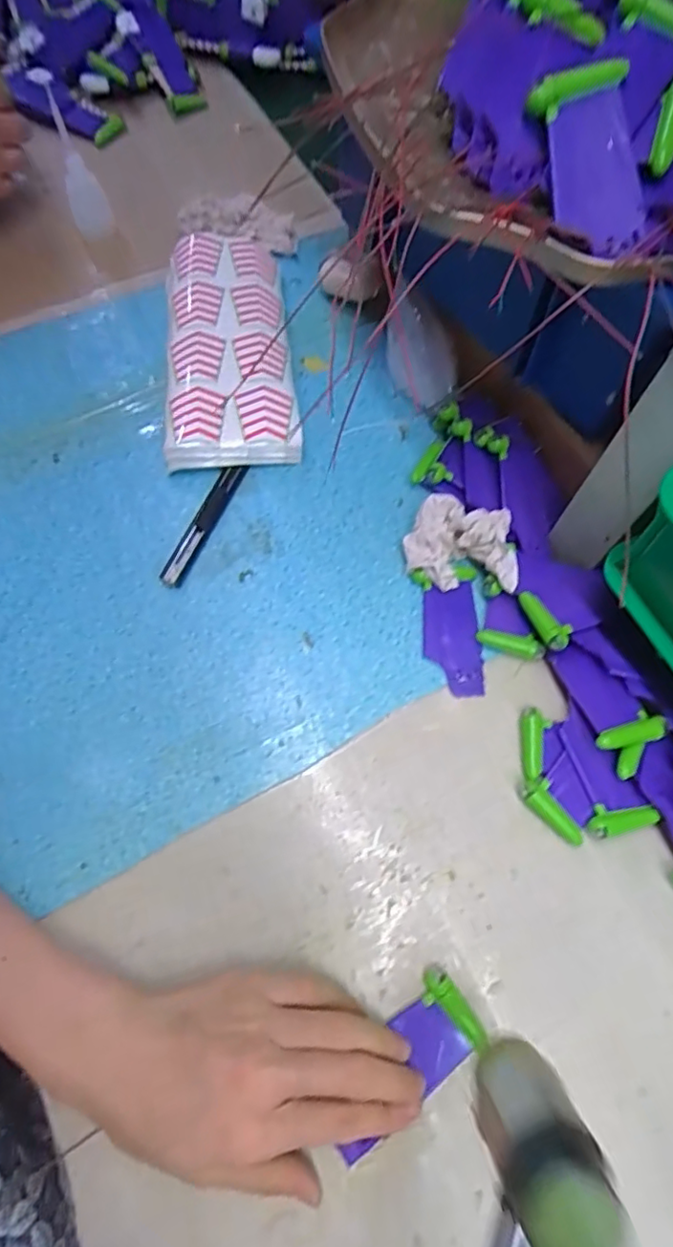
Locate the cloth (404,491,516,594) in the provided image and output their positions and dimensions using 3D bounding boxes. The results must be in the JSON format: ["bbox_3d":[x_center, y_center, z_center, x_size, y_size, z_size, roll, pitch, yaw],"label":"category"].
[{"bbox_3d":[0.087,-0.051,0.397,0.076,0.032,0.056,23,68,10],"label":"cloth"}]

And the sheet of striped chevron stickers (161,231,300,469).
[{"bbox_3d":[-0.090,-0.230,0.472,0.096,0.032,0.224,-7,66,-4],"label":"sheet of striped chevron stickers"}]

